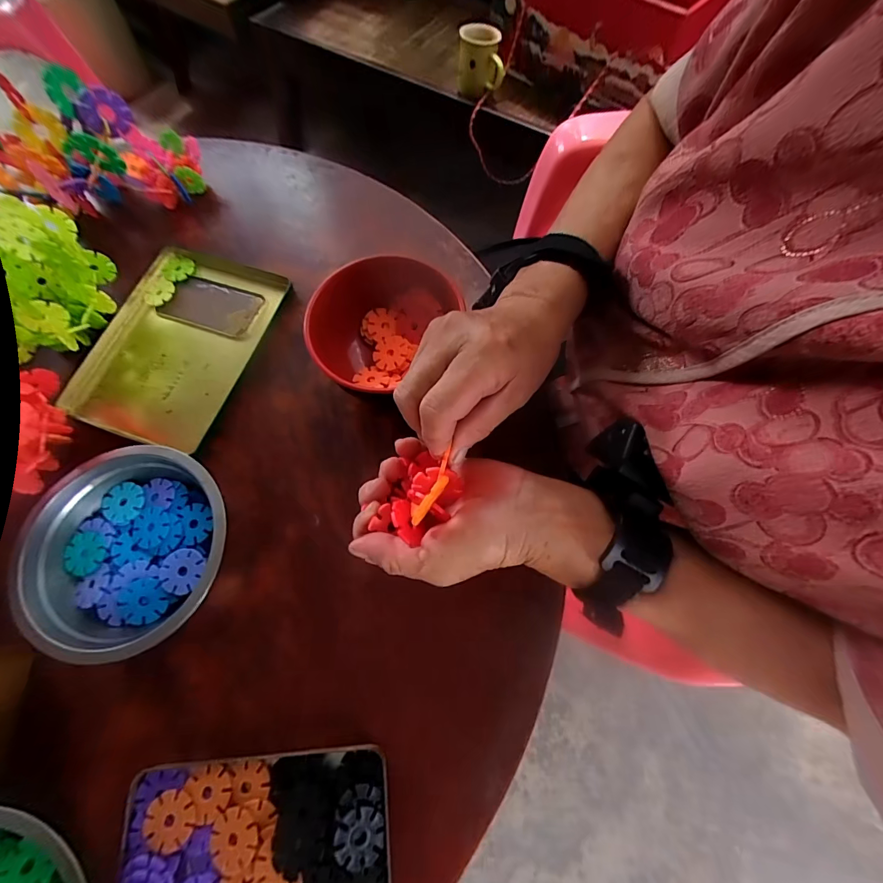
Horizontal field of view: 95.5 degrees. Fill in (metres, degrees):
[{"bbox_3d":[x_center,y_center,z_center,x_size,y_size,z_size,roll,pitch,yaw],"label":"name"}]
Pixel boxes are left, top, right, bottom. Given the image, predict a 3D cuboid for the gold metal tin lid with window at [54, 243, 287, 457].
[{"bbox_3d":[-0.257,-0.098,0.387,0.149,0.020,0.192,18,72,7],"label":"gold metal tin lid with window"}]

